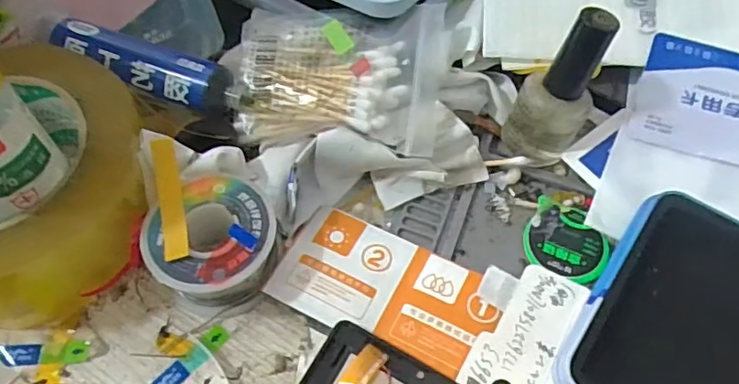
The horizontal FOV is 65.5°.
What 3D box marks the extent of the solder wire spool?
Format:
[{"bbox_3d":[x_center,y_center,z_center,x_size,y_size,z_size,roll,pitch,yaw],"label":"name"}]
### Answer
[{"bbox_3d":[-0.066,0.023,0.247,0.050,0.031,0.048,0,58,0],"label":"solder wire spool"}]

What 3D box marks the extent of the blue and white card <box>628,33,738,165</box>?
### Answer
[{"bbox_3d":[0.169,-0.038,0.264,0.085,0.004,0.053,16,82,10],"label":"blue and white card"}]

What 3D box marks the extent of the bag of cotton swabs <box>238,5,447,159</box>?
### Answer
[{"bbox_3d":[-0.015,-0.057,0.270,0.099,0.022,0.074,2,58,1],"label":"bag of cotton swabs"}]

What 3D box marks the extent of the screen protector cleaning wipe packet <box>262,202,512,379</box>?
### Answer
[{"bbox_3d":[0.007,0.041,0.245,0.091,0.004,0.049,22,59,16],"label":"screen protector cleaning wipe packet"}]

